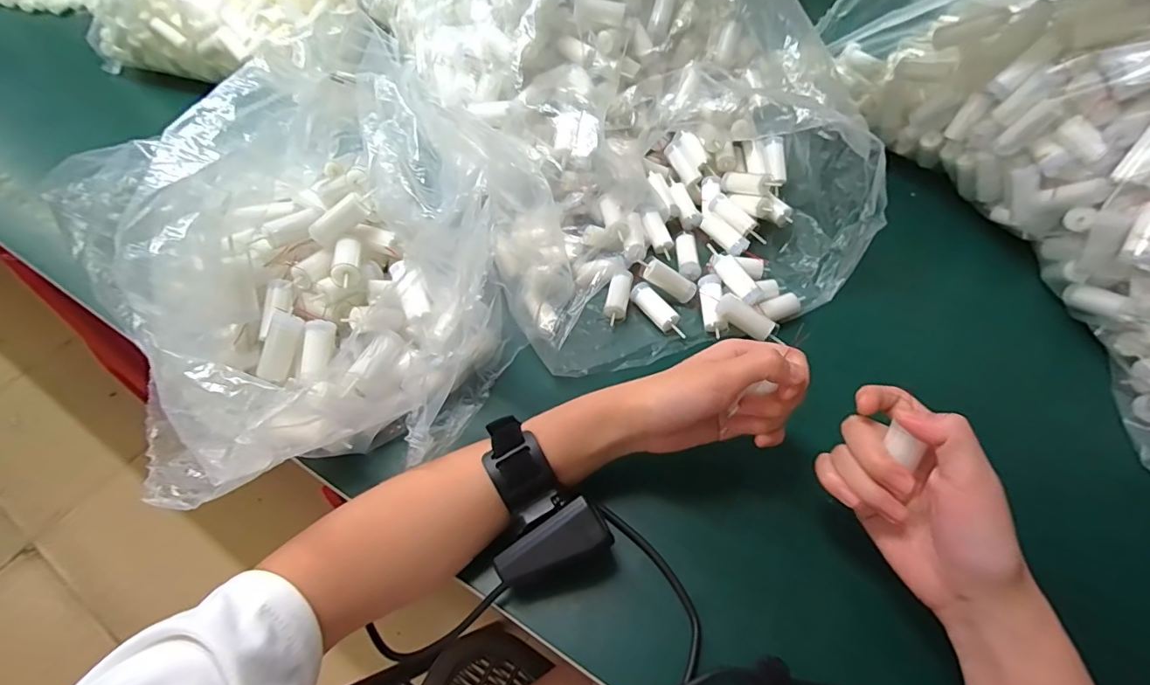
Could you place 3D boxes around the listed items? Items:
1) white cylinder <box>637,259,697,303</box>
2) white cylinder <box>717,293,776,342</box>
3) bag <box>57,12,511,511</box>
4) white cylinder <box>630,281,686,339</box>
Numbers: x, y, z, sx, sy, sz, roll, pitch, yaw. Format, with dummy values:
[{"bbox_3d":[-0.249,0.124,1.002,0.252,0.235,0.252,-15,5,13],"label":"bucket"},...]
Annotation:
[{"bbox_3d":[0.085,-0.057,0.452,0.055,0.025,0.023,33,58,-7],"label":"white cylinder"},{"bbox_3d":[0.143,-0.022,0.413,0.049,0.012,0.016,36,63,23],"label":"white cylinder"},{"bbox_3d":[-0.173,-0.078,0.364,0.219,0.166,0.355,-2,54,0],"label":"bag"},{"bbox_3d":[0.075,-0.029,0.441,0.022,0.014,0.063,-29,59,-18],"label":"white cylinder"}]

